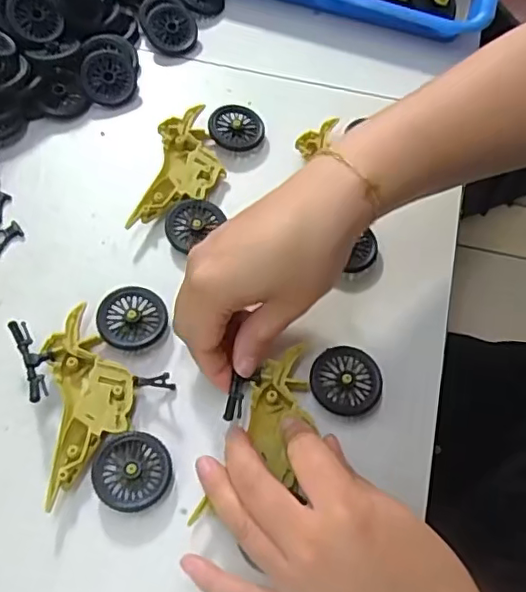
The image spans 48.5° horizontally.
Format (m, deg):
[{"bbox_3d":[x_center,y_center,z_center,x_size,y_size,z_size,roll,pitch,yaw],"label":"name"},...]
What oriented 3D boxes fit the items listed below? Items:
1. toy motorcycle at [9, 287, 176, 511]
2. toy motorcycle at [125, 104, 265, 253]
[{"bbox_3d":[-0.083,0.054,0.307,0.074,0.018,0.113,-13,63,-10],"label":"toy motorcycle"},{"bbox_3d":[-0.044,-0.083,0.383,0.058,0.017,0.116,18,62,7],"label":"toy motorcycle"}]

